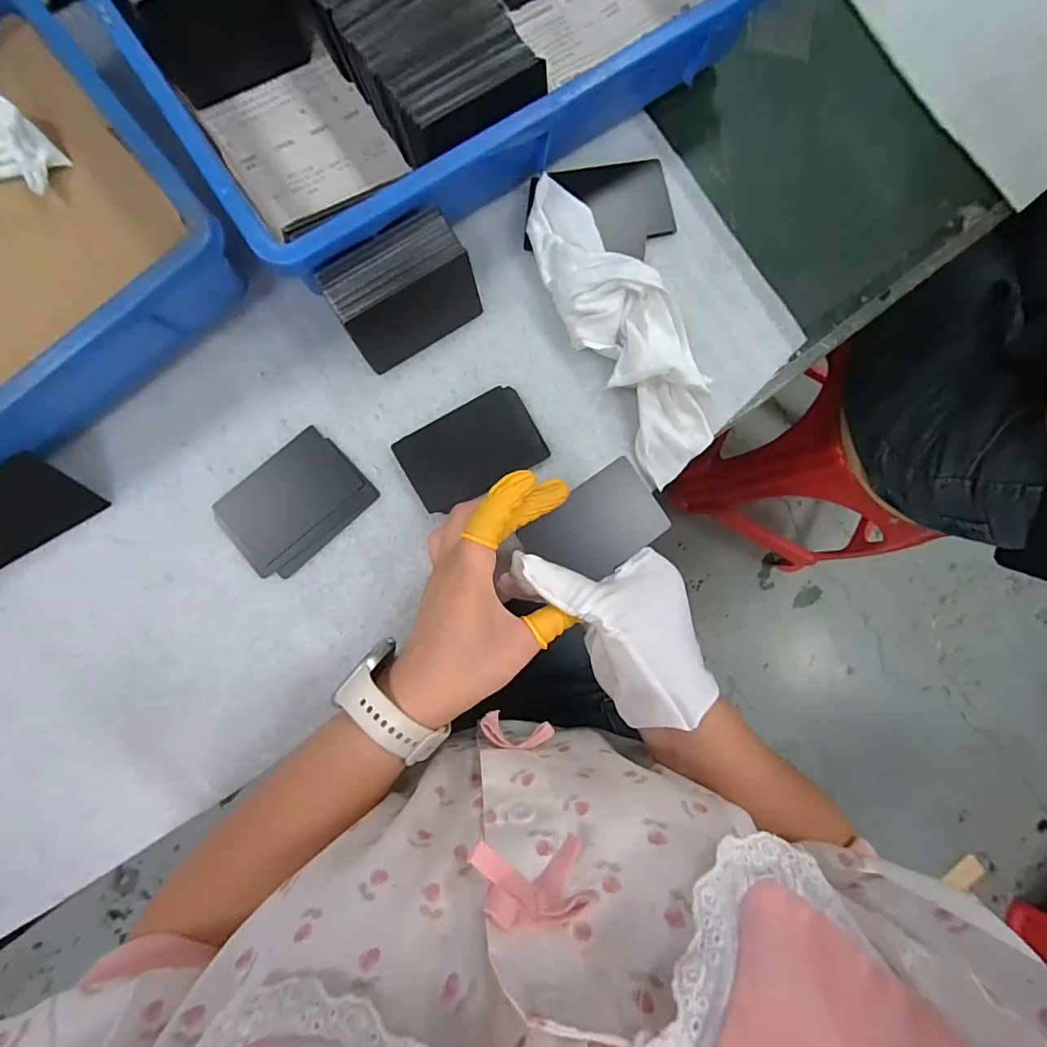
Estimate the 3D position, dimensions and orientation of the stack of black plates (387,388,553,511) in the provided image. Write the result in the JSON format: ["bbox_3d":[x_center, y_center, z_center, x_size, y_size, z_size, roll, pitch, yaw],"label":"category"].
[{"bbox_3d":[-0.035,-0.050,0.329,0.091,0.014,0.056,-29,92,-4],"label":"stack of black plates"}]

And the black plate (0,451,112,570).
[{"bbox_3d":[-0.318,-0.005,0.299,0.083,0.010,0.051,-35,128,-9],"label":"black plate"}]

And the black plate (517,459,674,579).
[{"bbox_3d":[0.044,0.003,0.303,0.081,0.004,0.053,-37,90,8],"label":"black plate"}]

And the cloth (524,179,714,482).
[{"bbox_3d":[0.068,-0.134,0.324,0.068,0.037,0.209,-31,91,-4],"label":"cloth"}]

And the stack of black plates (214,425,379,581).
[{"bbox_3d":[-0.153,-0.013,0.323,0.091,0.004,0.067,-43,93,-3],"label":"stack of black plates"}]

